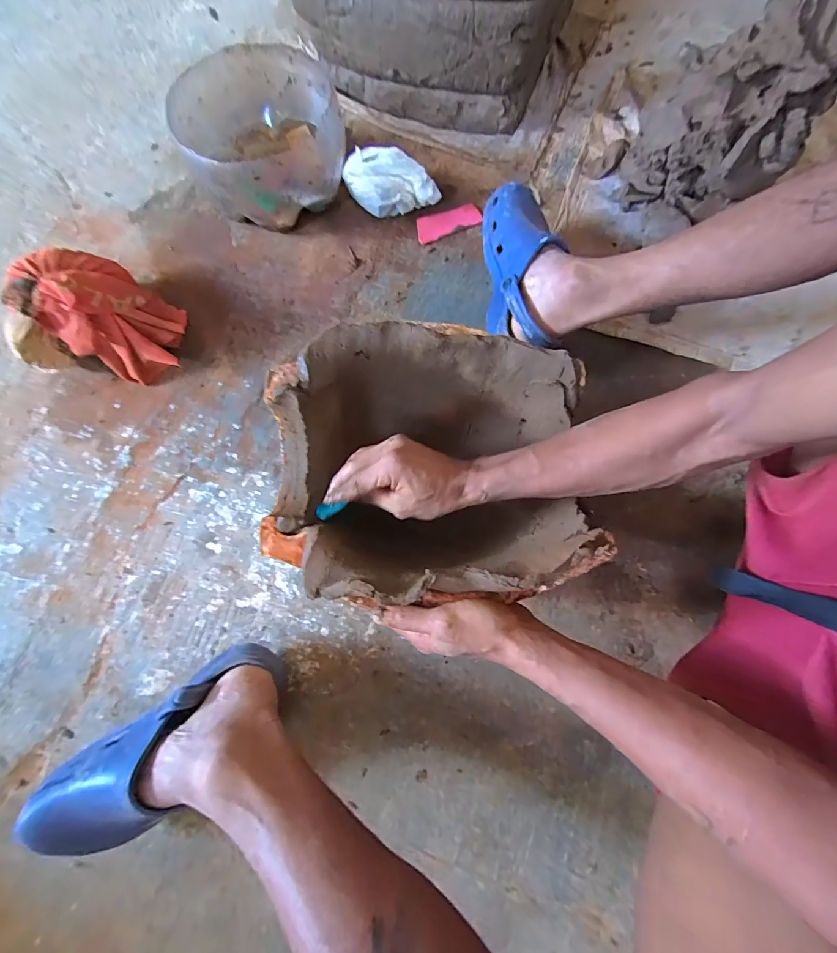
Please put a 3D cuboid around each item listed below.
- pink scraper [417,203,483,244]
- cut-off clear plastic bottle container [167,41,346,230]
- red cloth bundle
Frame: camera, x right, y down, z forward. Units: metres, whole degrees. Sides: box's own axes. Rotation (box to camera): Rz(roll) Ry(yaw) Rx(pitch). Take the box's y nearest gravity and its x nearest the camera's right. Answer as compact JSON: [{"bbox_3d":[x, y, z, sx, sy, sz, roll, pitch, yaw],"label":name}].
[{"bbox_3d":[0.050,-0.421,0.666,0.107,0.017,0.045,-13,75,-2],"label":"pink scraper"},{"bbox_3d":[-0.247,-0.537,0.645,0.234,0.126,0.275,-23,75,-5],"label":"cut-off clear plastic bottle container"},{"bbox_3d":[-0.460,-0.218,0.564,0.215,0.118,0.181,33,78,10],"label":"red cloth bundle"}]

